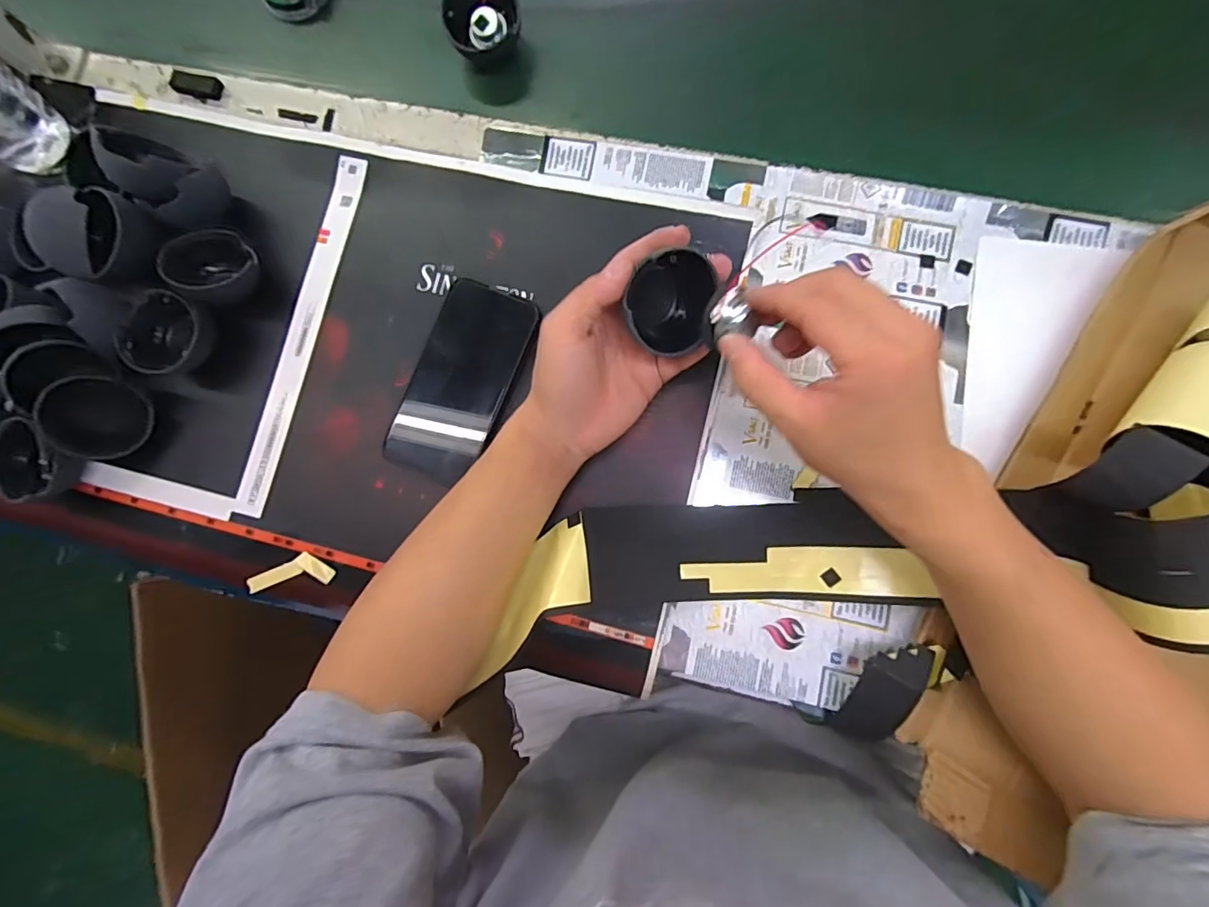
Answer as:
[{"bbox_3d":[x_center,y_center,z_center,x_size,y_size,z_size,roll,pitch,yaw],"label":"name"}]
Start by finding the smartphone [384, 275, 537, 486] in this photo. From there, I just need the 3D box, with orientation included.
[{"bbox_3d":[-0.104,-0.053,0.388,0.074,0.011,0.148,20,86,6],"label":"smartphone"}]

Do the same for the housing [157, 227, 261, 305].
[{"bbox_3d":[-0.294,-0.137,0.396,0.053,0.036,0.061,36,64,-8],"label":"housing"}]

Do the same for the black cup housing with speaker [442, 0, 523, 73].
[{"bbox_3d":[-0.098,-0.345,0.415,0.057,0.037,0.047,-33,83,1],"label":"black cup housing with speaker"}]

